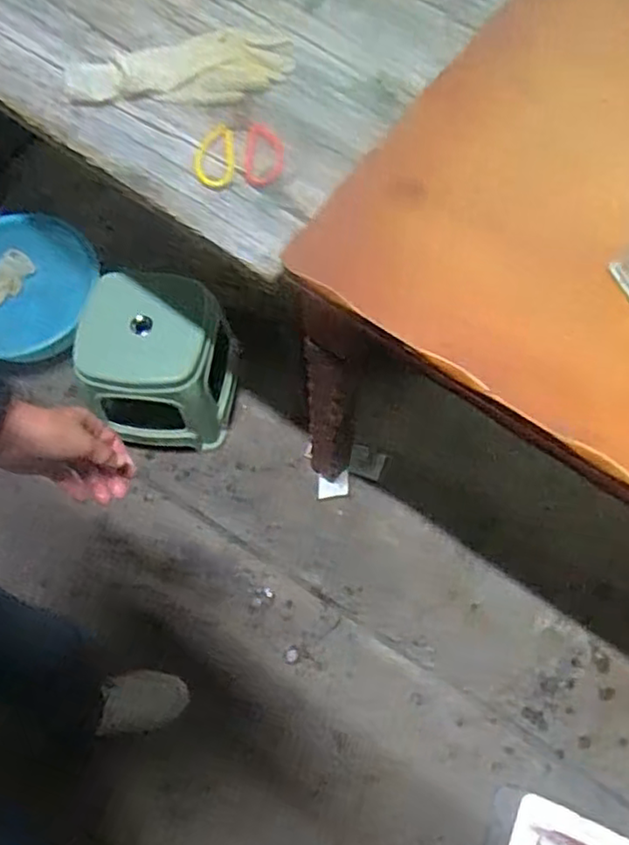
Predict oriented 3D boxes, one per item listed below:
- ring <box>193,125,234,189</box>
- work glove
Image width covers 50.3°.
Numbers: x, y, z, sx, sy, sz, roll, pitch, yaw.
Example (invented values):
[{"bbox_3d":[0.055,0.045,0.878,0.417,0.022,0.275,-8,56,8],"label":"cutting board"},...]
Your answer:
[{"bbox_3d":[-0.129,-0.344,0.864,0.052,0.012,0.105,0,64,-2],"label":"ring"},{"bbox_3d":[-0.188,-0.490,0.924,0.309,0.026,0.112,-3,64,-3],"label":"work glove"}]

